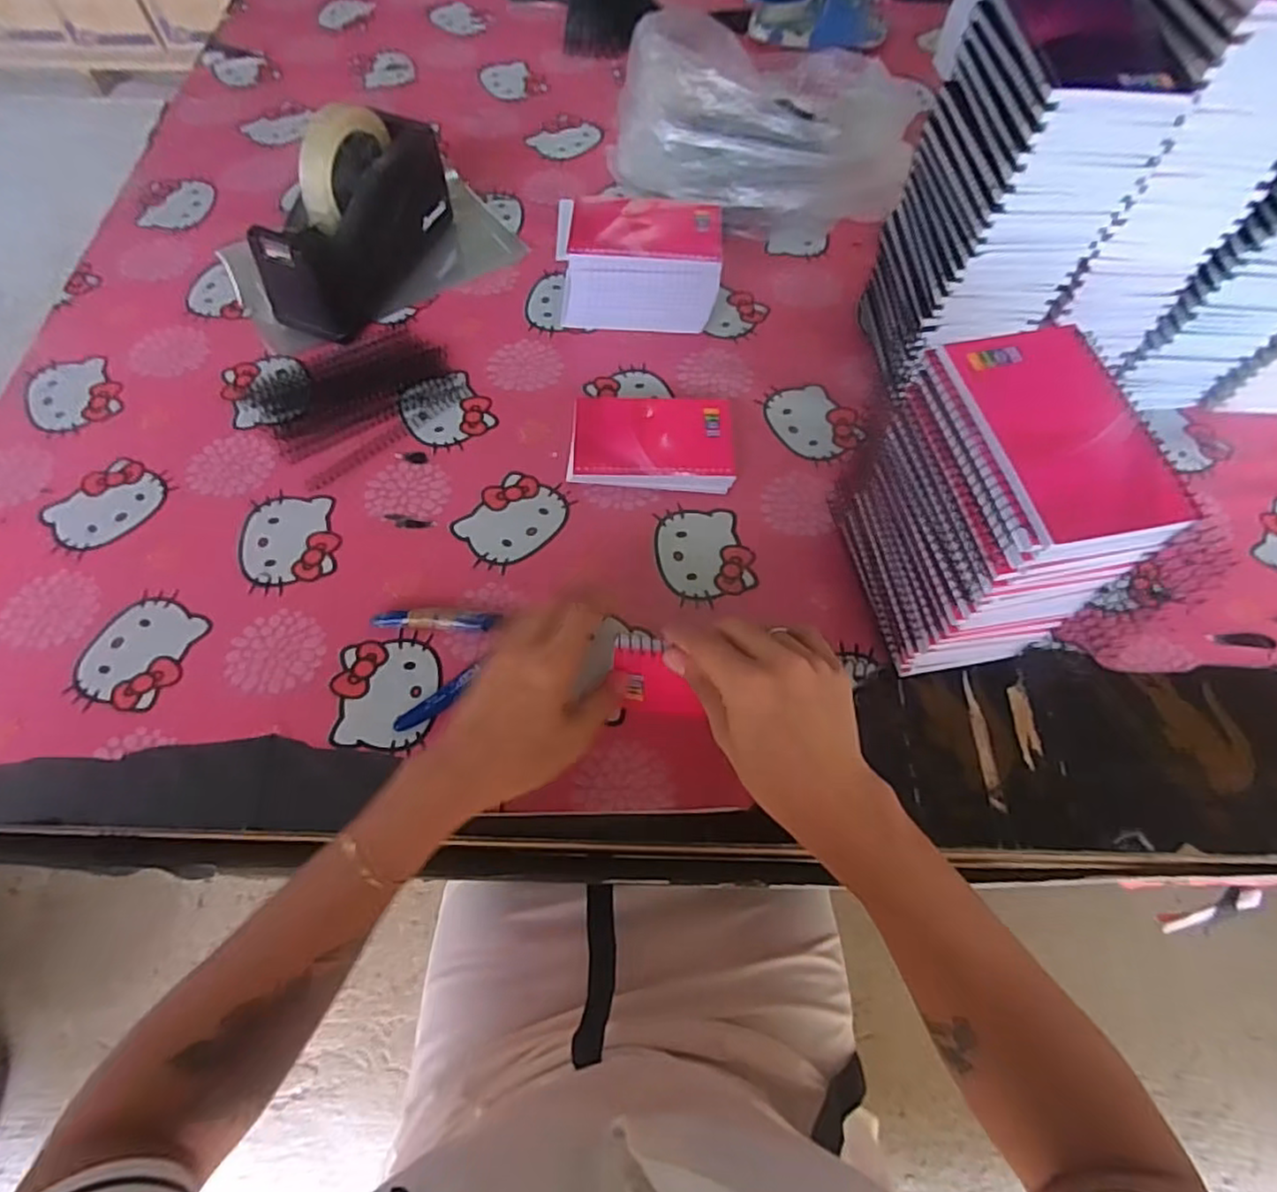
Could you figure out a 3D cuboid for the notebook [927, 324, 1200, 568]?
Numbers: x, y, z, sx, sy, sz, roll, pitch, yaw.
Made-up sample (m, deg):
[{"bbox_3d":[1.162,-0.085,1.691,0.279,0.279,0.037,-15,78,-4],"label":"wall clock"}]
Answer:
[{"bbox_3d":[0.214,-0.081,0.344,0.085,0.016,0.133,-9,64,-6],"label":"notebook"}]

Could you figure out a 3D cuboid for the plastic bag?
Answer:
[{"bbox_3d":[0.132,-0.483,0.677,0.282,0.128,0.215,-21,64,-11],"label":"plastic bag"}]

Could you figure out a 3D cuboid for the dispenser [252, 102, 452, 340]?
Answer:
[{"bbox_3d":[-0.249,-0.336,0.591,0.069,0.119,0.203,22,64,10],"label":"dispenser"}]

